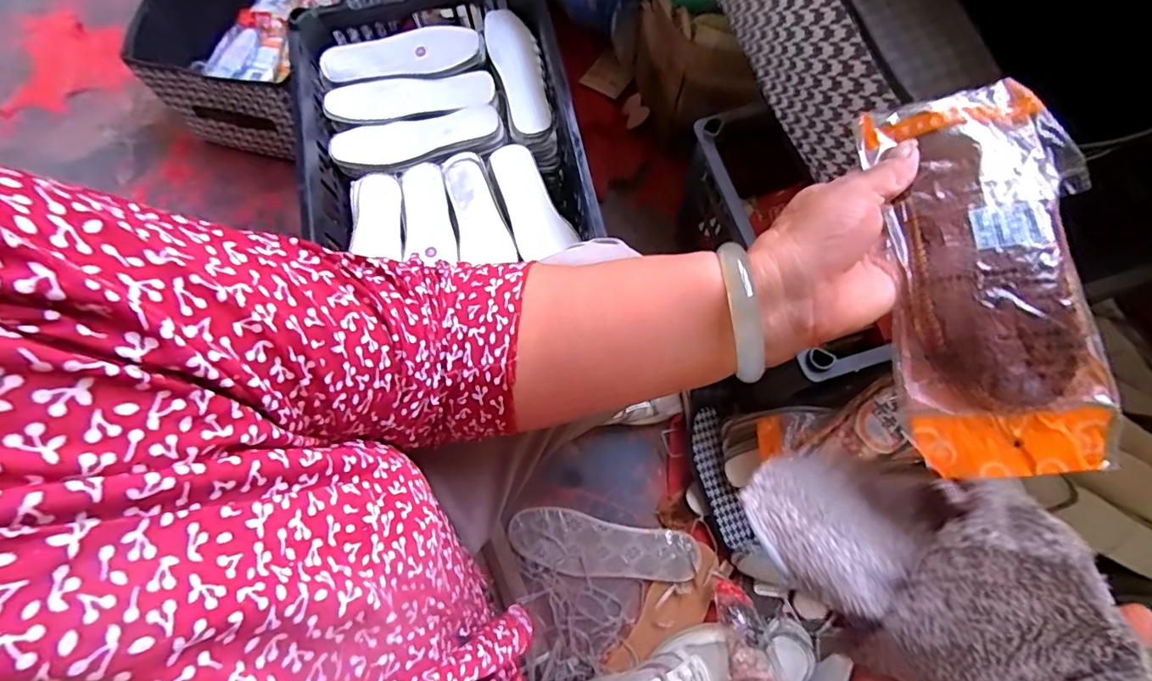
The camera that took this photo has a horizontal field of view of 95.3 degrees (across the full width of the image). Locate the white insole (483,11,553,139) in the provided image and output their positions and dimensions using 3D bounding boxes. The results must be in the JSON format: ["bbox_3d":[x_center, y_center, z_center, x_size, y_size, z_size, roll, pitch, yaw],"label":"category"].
[{"bbox_3d":[-0.079,-0.370,0.727,0.064,0.027,0.207,-13,70,-2],"label":"white insole"}]

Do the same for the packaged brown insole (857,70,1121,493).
[{"bbox_3d":[0.208,-0.034,0.268,0.078,0.034,0.199,-1,81,2],"label":"packaged brown insole"}]

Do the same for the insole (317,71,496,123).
[{"bbox_3d":[-0.231,-0.341,0.726,0.231,0.017,0.063,-6,73,1],"label":"insole"}]

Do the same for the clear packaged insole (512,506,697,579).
[{"bbox_3d":[0.038,0.291,0.735,0.259,0.011,0.084,10,74,5],"label":"clear packaged insole"}]

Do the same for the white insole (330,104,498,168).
[{"bbox_3d":[-0.219,-0.280,0.715,0.224,0.011,0.065,-16,74,-2],"label":"white insole"}]

